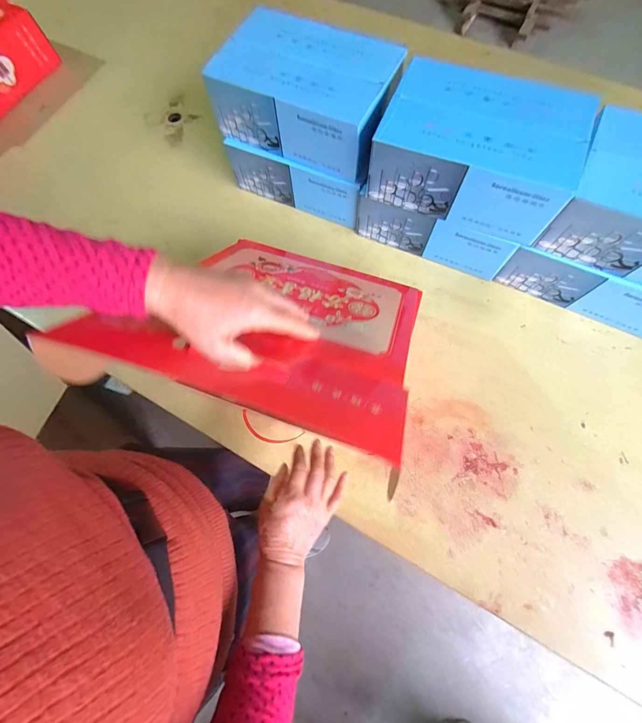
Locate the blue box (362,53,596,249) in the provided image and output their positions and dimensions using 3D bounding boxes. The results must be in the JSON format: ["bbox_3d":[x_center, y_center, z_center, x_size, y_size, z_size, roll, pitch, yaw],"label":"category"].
[{"bbox_3d":[0.254,-0.354,0.547,0.297,0.112,0.201,21,75,8],"label":"blue box"}]

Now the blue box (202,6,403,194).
[{"bbox_3d":[-0.024,-0.492,0.602,0.300,0.109,0.196,25,75,9],"label":"blue box"}]

